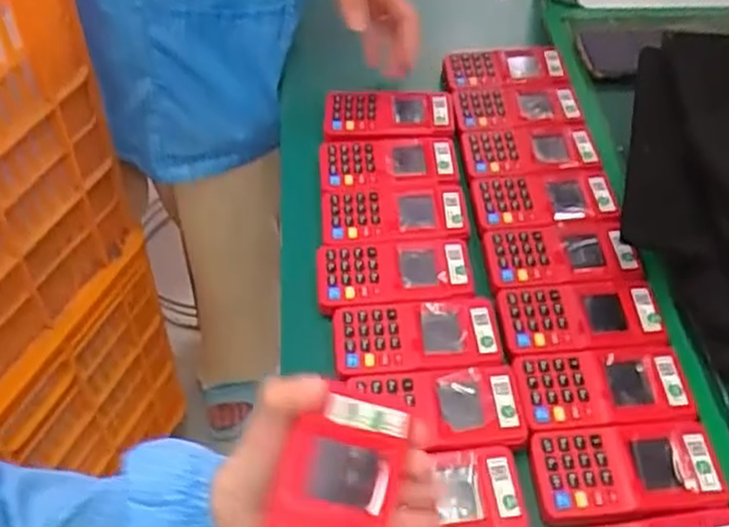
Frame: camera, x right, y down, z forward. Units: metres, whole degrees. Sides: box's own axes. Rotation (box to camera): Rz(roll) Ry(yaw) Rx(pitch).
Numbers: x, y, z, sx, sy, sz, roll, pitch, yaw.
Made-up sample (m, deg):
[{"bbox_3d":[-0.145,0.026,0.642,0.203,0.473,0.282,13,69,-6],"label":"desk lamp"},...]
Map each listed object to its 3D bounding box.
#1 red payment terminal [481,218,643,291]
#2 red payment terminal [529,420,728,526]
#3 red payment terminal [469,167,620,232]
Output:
[{"bbox_3d":[0.160,-0.008,0.639,0.117,0.015,0.065,-3,50,-4],"label":"red payment terminal"},{"bbox_3d":[0.175,0.137,0.517,0.121,0.013,0.063,-3,50,-4],"label":"red payment terminal"},{"bbox_3d":[0.158,-0.054,0.679,0.121,0.015,0.059,-4,50,-5],"label":"red payment terminal"}]

